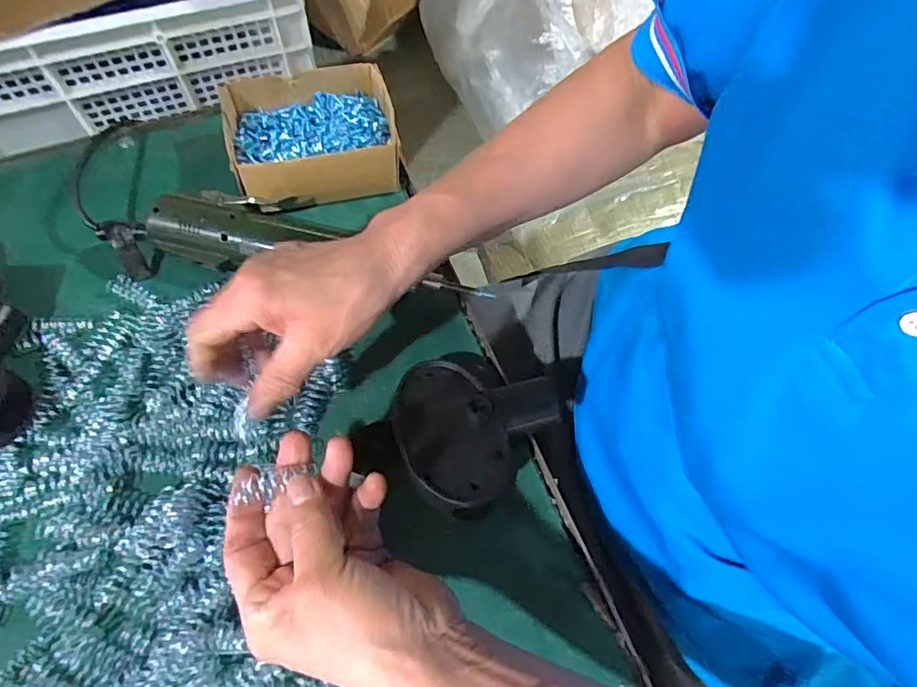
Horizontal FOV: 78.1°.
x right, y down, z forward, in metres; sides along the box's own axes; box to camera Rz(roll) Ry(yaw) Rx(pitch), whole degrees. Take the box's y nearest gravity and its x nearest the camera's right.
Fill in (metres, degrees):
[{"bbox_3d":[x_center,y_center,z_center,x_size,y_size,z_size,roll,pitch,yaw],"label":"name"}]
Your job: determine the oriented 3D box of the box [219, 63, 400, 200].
[{"bbox_3d":[-0.118,-0.171,0.458,0.127,0.044,0.100,-15,67,-10],"label":"box"}]

